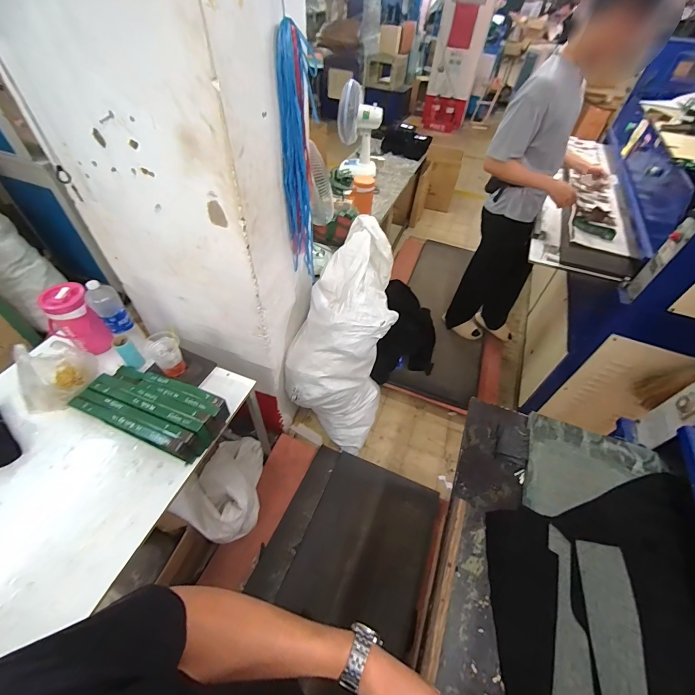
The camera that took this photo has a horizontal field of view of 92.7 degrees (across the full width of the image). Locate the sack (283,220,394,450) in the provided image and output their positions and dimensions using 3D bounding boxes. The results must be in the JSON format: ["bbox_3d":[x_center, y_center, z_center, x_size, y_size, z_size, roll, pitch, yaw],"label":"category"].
[{"bbox_3d":[-0.039,-0.003,1.588,0.466,1.050,0.550,5,50,-1],"label":"sack"}]

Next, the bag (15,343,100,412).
[{"bbox_3d":[-0.951,0.065,1.077,0.170,0.223,0.199,-5,51,-10],"label":"bag"}]

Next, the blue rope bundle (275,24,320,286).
[{"bbox_3d":[-0.161,-0.545,1.111,0.103,0.744,0.136,-1,50,-7],"label":"blue rope bundle"}]

